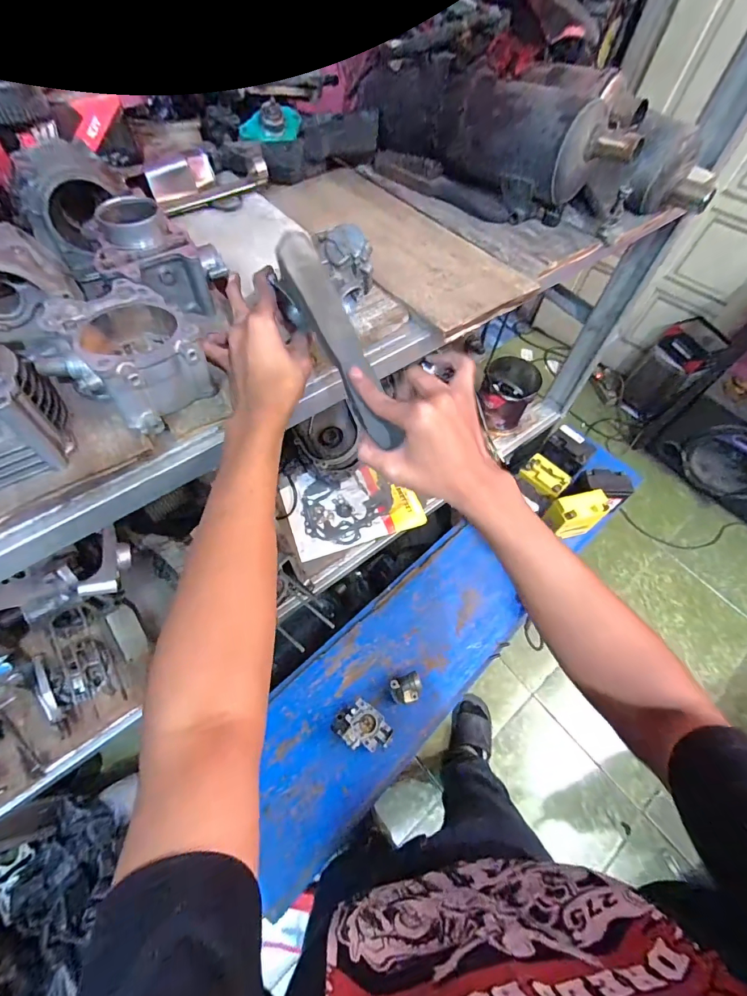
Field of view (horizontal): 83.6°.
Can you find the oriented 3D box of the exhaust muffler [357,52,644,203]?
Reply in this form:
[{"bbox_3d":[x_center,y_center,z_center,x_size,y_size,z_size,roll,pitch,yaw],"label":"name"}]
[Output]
[{"bbox_3d":[0.170,-0.549,0.608,0.412,0.106,0.115,38,64,17],"label":"exhaust muffler"}]

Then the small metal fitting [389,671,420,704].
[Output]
[{"bbox_3d":[0.065,0.382,0.835,0.059,0.052,0.051,-16,62,-13],"label":"small metal fitting"}]

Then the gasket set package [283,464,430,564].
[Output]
[{"bbox_3d":[-0.051,0.016,1.035,0.312,0.023,0.208,-17,65,-10],"label":"gasket set package"}]

